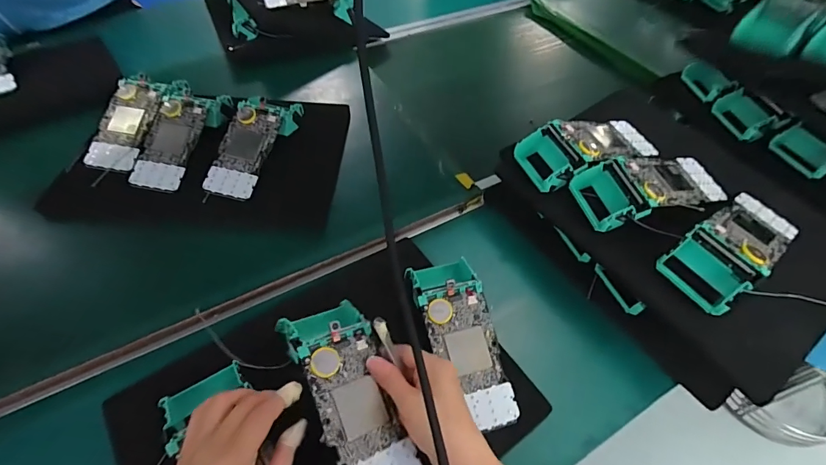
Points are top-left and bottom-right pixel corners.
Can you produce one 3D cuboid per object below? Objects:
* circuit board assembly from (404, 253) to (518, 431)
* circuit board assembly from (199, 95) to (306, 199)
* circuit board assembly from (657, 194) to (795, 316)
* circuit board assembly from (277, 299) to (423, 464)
[{"bbox_3d":[0.049,0.116,0.427,0.079,0.054,0.177,-10,74,-12],"label":"circuit board assembly"},{"bbox_3d":[-0.213,-0.117,0.555,0.072,0.045,0.174,18,67,10],"label":"circuit board assembly"},{"bbox_3d":[0.334,0.008,0.424,0.168,0.045,0.069,-28,59,-22],"label":"circuit board assembly"},{"bbox_3d":[-0.052,0.137,0.355,0.071,0.045,0.170,-21,68,-18],"label":"circuit board assembly"}]

